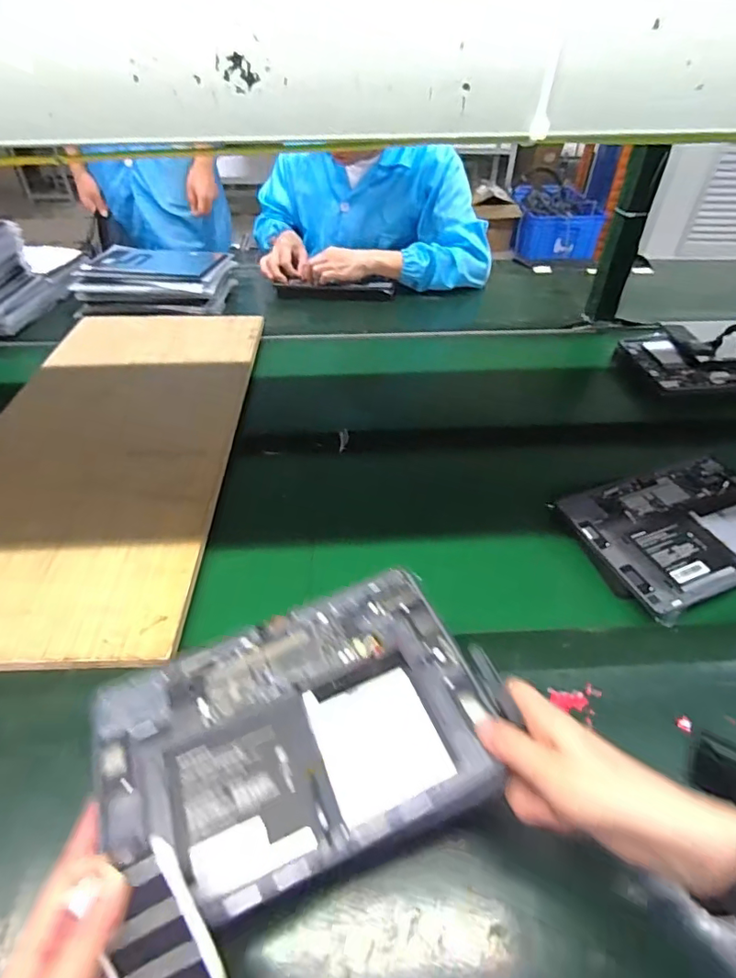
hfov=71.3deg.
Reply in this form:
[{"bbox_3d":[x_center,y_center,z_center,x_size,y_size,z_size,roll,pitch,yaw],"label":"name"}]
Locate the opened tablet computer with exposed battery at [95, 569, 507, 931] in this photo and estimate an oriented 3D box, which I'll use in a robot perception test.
[{"bbox_3d":[-0.049,0.162,0.350,0.248,0.024,0.174,-17,50,-16],"label":"opened tablet computer with exposed battery"}]

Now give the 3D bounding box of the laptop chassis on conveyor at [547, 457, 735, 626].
[{"bbox_3d":[0.367,0.042,0.594,0.246,0.017,0.174,-17,47,-17],"label":"laptop chassis on conveyor"}]

